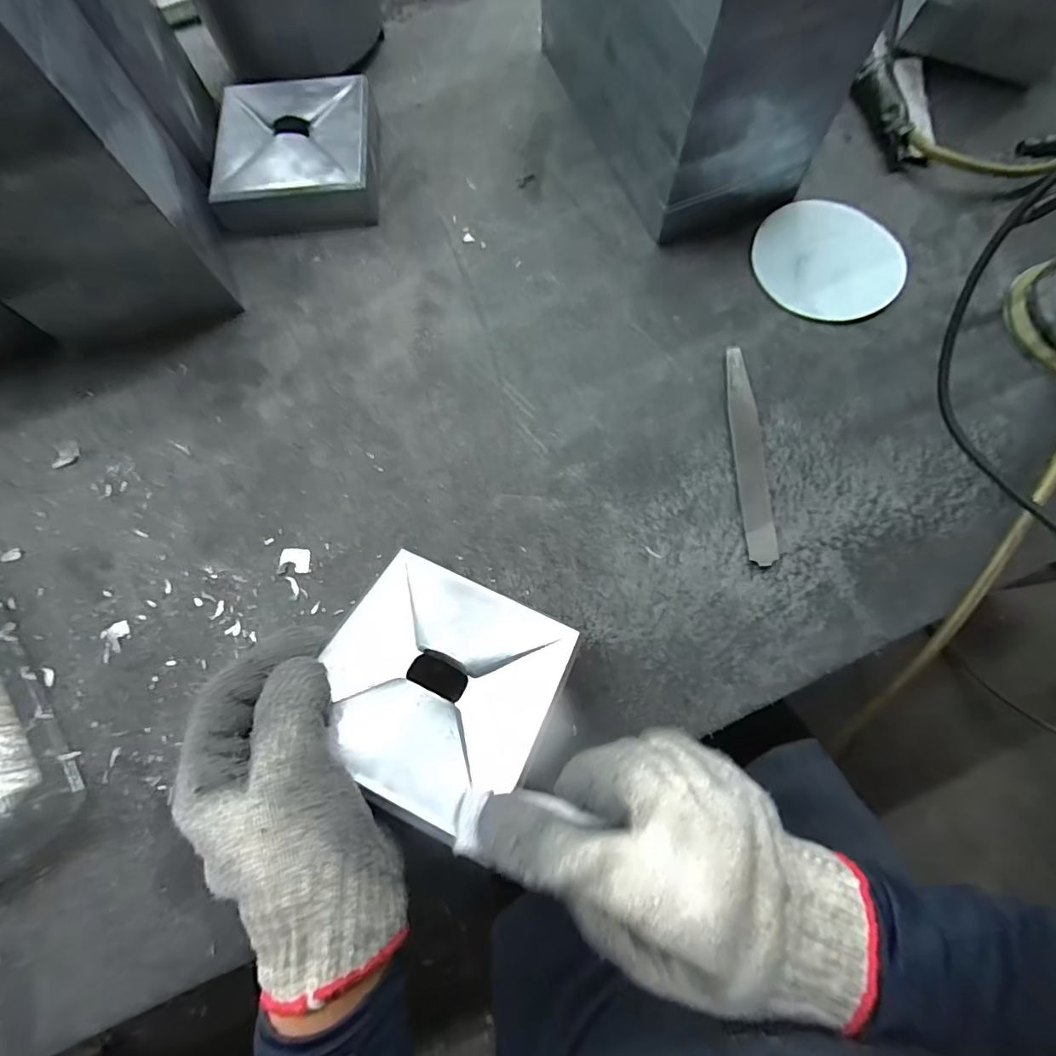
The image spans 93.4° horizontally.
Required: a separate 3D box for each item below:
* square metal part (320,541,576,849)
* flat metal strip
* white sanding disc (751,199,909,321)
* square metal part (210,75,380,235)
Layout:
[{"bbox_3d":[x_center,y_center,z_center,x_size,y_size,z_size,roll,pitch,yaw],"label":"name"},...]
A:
[{"bbox_3d":[-0.049,0.081,0.270,0.121,0.008,0.122,24,54,10],"label":"square metal part"},{"bbox_3d":[0.159,-0.057,0.359,0.021,0.006,0.167,-3,72,5],"label":"flat metal strip"},{"bbox_3d":[0.245,-0.221,0.407,0.116,0.006,0.116,0,74,1],"label":"white sanding disc"},{"bbox_3d":[-0.198,-0.326,0.434,0.127,0.035,0.135,-3,74,0],"label":"square metal part"}]

